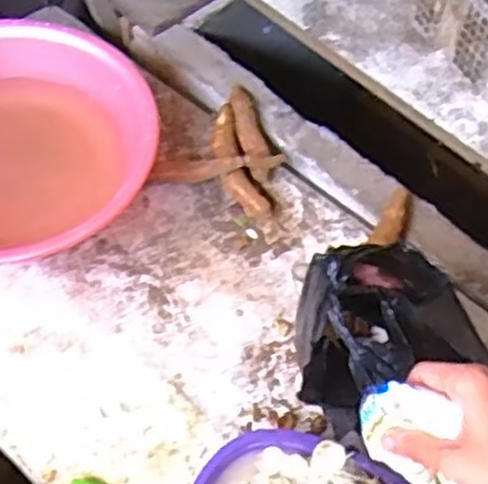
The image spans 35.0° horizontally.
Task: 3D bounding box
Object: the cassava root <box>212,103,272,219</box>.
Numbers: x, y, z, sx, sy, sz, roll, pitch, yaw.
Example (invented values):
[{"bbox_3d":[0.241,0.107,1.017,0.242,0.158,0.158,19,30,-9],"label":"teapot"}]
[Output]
[{"bbox_3d":[-0.017,-0.123,1.157,0.059,0.037,0.208,-15,59,-13],"label":"cassava root"}]

